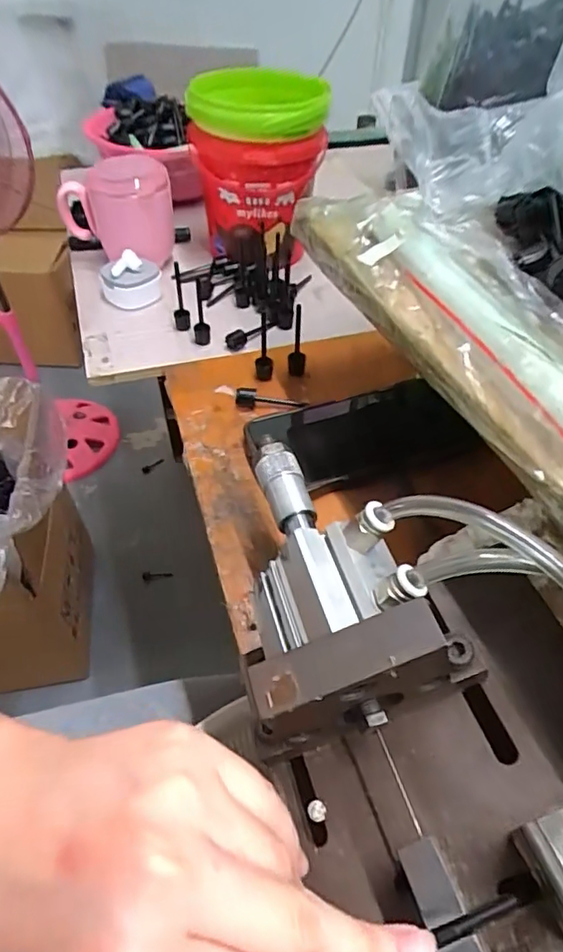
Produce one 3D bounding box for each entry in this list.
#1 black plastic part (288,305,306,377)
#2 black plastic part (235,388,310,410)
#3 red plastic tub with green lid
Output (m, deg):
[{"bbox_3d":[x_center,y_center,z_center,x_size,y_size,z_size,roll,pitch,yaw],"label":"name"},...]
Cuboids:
[{"bbox_3d":[0.013,-0.108,0.433,0.012,0.060,0.016,32,55,23],"label":"black plastic part"},{"bbox_3d":[-0.008,-0.060,0.418,0.056,0.014,0.012,3,49,1],"label":"black plastic part"},{"bbox_3d":[-0.021,-0.314,0.547,0.132,0.154,0.131,1,49,-1],"label":"red plastic tub with green lid"}]

